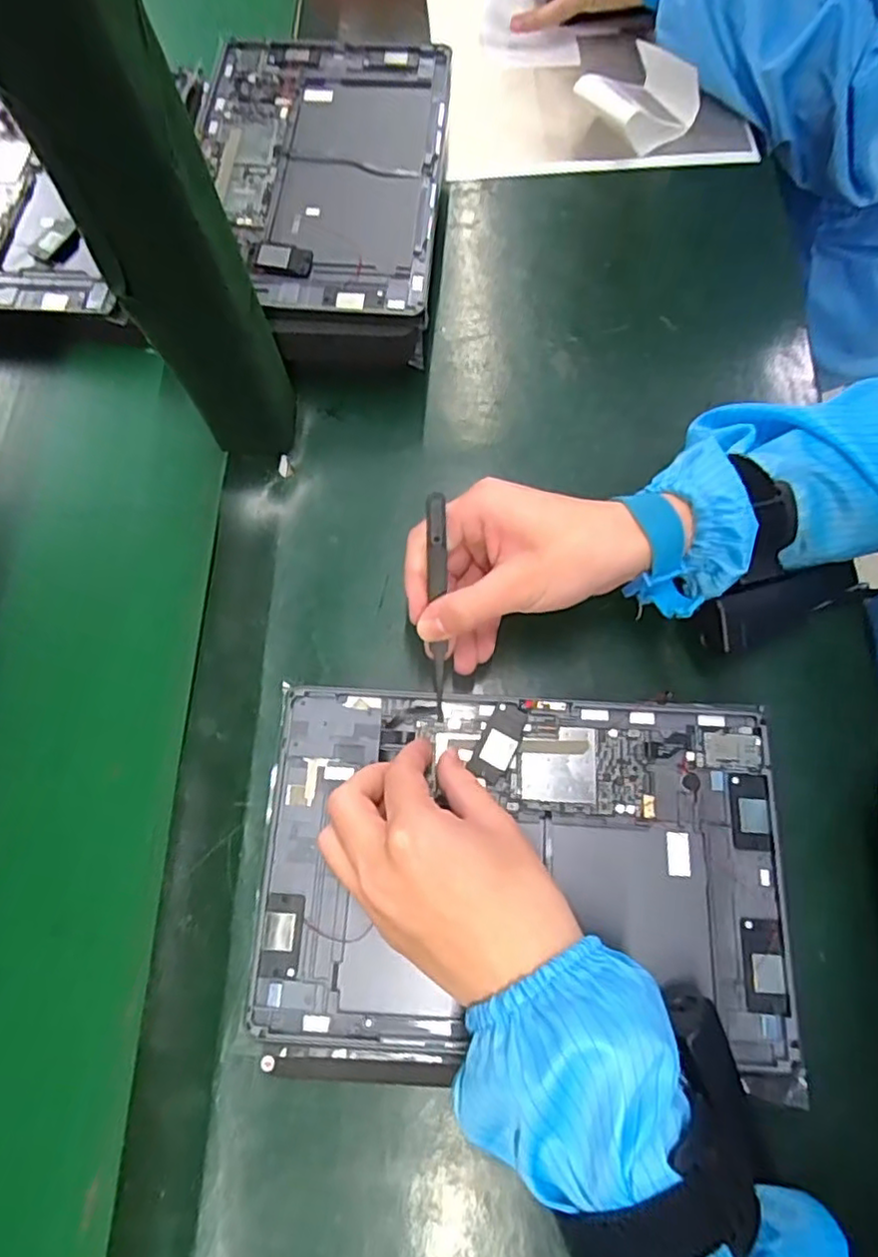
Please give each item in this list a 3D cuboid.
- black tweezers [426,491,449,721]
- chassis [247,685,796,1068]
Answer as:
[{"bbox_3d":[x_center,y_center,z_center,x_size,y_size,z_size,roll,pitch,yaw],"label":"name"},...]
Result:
[{"bbox_3d":[-0.001,-0.010,0.340,0.007,0.013,0.120,-2,98,2],"label":"black tweezers"},{"bbox_3d":[0.040,0.116,0.327,0.251,0.018,0.164,2,70,4],"label":"chassis"}]

